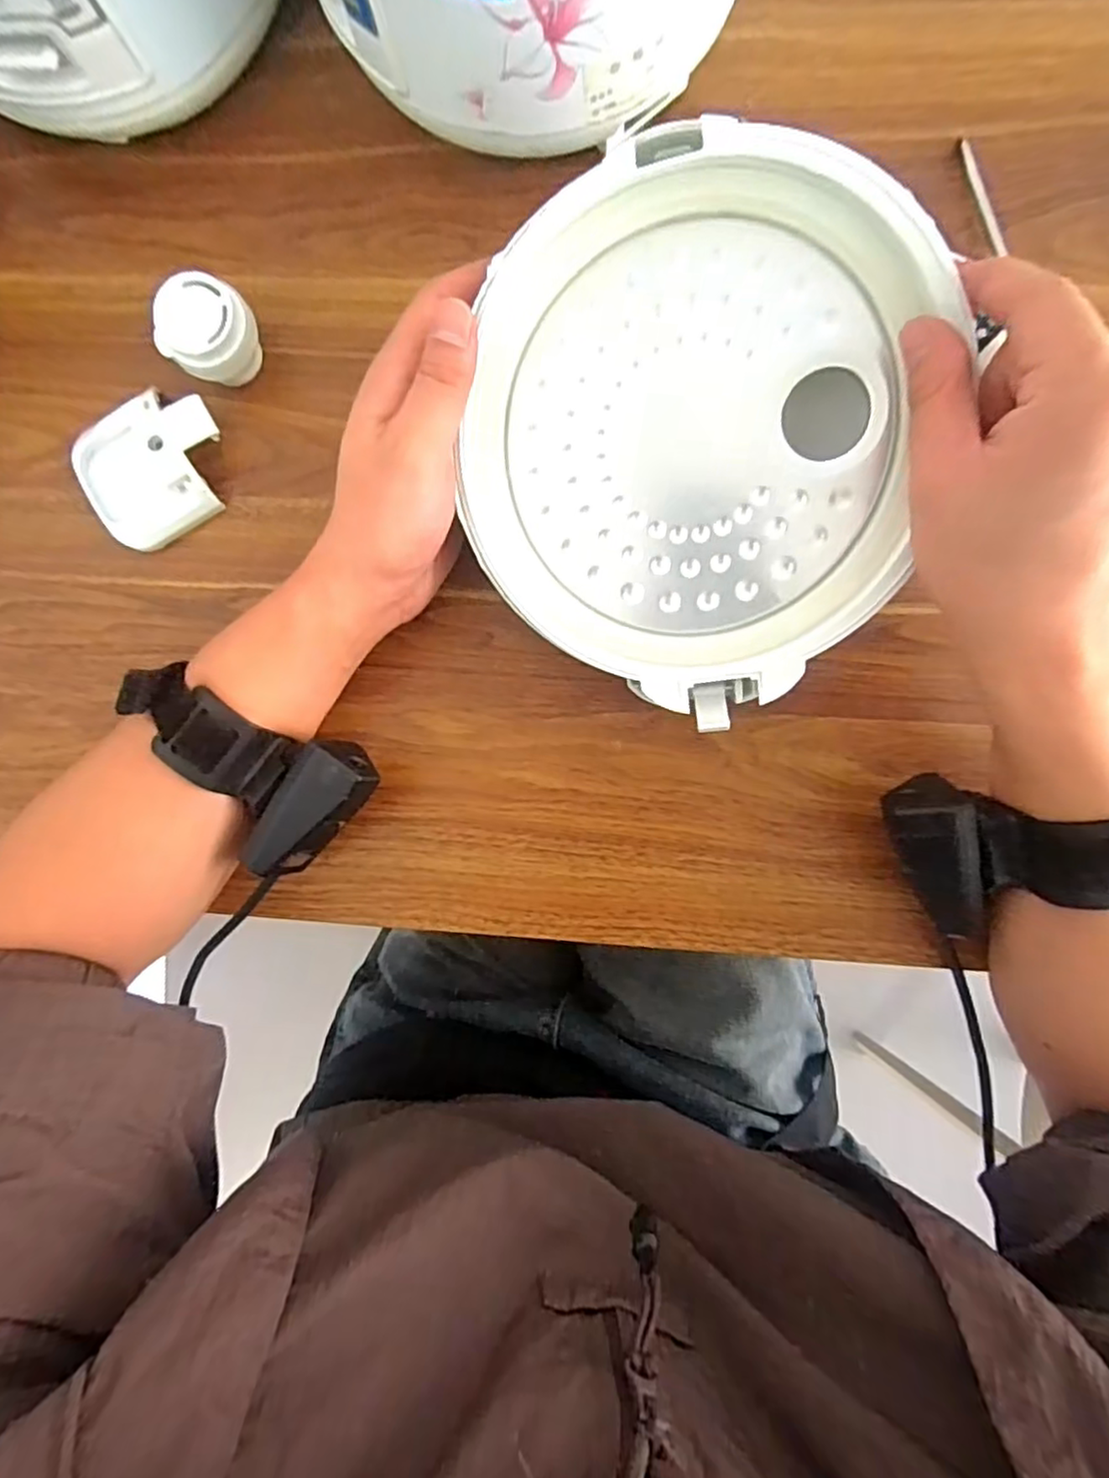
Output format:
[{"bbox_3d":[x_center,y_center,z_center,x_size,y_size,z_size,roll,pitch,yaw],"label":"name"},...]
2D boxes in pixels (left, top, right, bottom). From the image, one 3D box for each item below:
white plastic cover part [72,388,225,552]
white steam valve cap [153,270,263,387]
[{"bbox_3d":[-0.209,-0.142,0.342,0.077,0.020,0.067,-30,86,2],"label":"white plastic cover part"},{"bbox_3d":[-0.172,-0.202,0.330,0.037,0.039,0.042,28,89,4],"label":"white steam valve cap"}]

